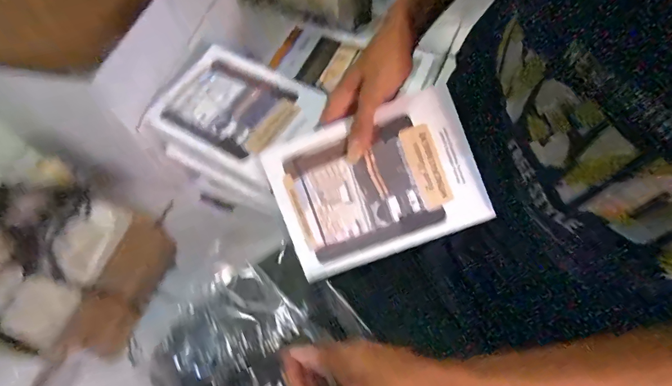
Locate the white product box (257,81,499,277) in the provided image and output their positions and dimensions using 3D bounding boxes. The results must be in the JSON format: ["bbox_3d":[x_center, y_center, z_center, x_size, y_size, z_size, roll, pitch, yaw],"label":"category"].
[{"bbox_3d":[0.038,-0.009,0.388,0.198,0.012,0.142,-21,89,5],"label":"white product box"}]

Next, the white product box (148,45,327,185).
[{"bbox_3d":[-0.120,-0.105,0.472,0.197,0.024,0.138,30,67,17],"label":"white product box"}]

